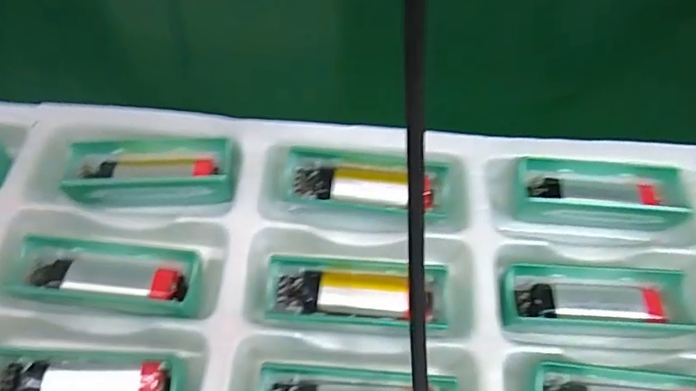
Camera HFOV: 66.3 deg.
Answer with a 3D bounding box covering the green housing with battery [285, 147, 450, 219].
[{"bbox_3d":[0.010,-0.007,0.263,0.078,0.010,0.026,8,63,1],"label":"green housing with battery"}]

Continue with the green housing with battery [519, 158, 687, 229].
[{"bbox_3d":[0.126,-0.001,0.266,0.080,0.016,0.031,7,63,1],"label":"green housing with battery"}]

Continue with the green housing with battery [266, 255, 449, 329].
[{"bbox_3d":[0.005,0.043,0.240,0.080,0.017,0.027,2,63,-2],"label":"green housing with battery"}]

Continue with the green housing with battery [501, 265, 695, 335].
[{"bbox_3d":[0.110,0.048,0.240,0.081,0.014,0.027,4,63,-1],"label":"green housing with battery"}]

